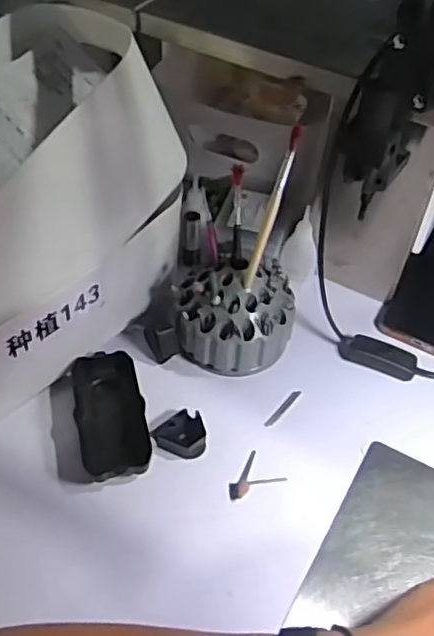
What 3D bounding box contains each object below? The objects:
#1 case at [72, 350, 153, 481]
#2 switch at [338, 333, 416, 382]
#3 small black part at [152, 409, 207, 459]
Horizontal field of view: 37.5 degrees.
[{"bbox_3d":[-0.084,0.077,0.509,0.052,0.021,0.113,-9,50,-10],"label":"case"},{"bbox_3d":[0.144,0.032,0.570,0.068,0.015,0.026,18,51,12],"label":"switch"},{"bbox_3d":[-0.029,0.092,0.508,0.040,0.010,0.041,2,49,-2],"label":"small black part"}]

